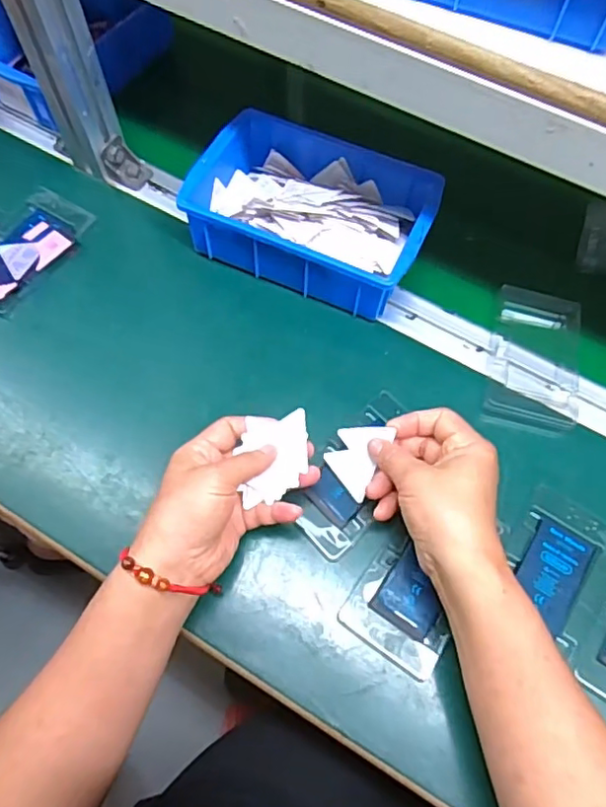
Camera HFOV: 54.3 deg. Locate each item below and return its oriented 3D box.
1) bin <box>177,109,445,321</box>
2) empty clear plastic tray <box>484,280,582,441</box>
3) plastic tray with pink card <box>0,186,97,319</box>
[{"bbox_3d":[0.012,-0.174,0.535,0.202,0.066,0.150,25,69,10],"label":"bin"},{"bbox_3d":[0.198,-0.037,0.506,0.074,0.012,0.132,13,67,5],"label":"empty clear plastic tray"},{"bbox_3d":[-0.256,-0.143,0.547,0.074,0.009,0.132,30,69,11],"label":"plastic tray with pink card"}]

